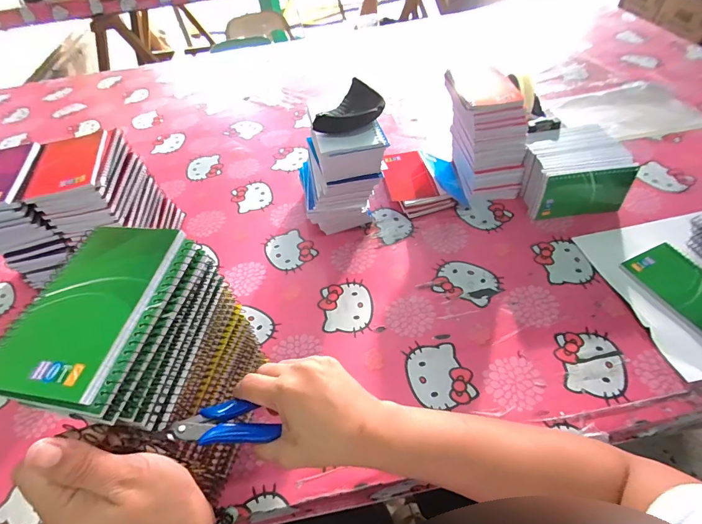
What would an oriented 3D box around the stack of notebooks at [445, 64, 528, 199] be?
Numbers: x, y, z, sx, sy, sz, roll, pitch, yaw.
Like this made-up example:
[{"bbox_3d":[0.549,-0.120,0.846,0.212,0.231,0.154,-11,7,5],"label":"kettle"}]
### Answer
[{"bbox_3d":[0.218,-0.213,0.592,0.093,0.157,0.157,-12,52,-4],"label":"stack of notebooks"}]

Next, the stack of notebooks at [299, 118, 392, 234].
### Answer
[{"bbox_3d":[-0.020,-0.140,0.557,0.116,0.179,0.131,-12,52,-4],"label":"stack of notebooks"}]

